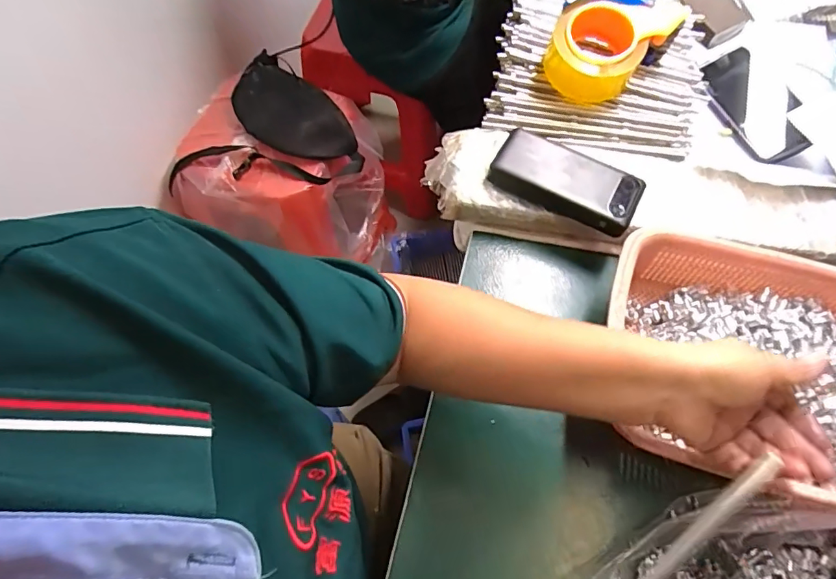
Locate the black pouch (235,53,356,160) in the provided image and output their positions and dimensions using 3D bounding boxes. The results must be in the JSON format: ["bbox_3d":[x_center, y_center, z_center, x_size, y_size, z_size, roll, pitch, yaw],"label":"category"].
[{"bbox_3d":[-0.243,-0.332,0.905,0.252,0.077,0.132,31,68,14],"label":"black pouch"}]

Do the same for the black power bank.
[{"bbox_3d":[0.157,-0.117,0.515,0.152,0.028,0.067,26,67,12],"label":"black power bank"}]

